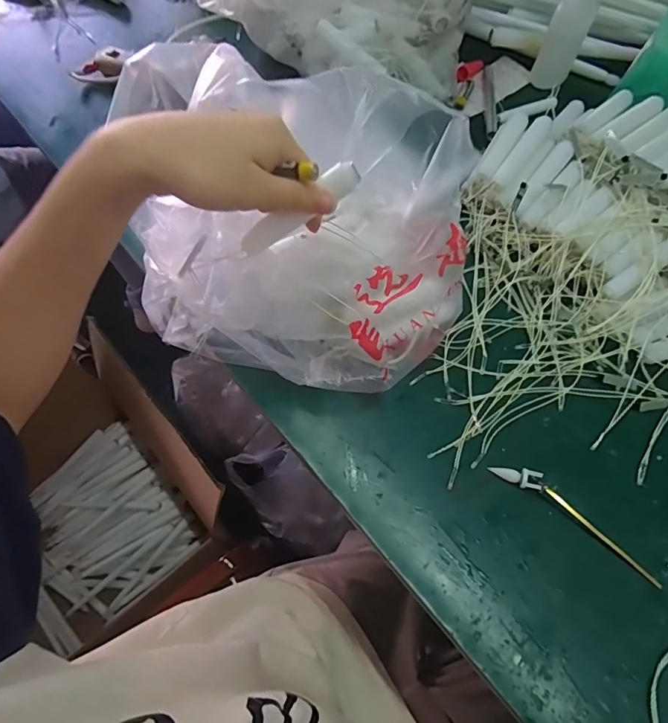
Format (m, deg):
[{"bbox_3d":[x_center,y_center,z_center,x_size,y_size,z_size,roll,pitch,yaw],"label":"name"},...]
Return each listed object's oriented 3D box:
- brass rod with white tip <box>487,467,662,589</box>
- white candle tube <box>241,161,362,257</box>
[{"bbox_3d":[0.183,0.115,0.340,0.136,0.010,0.017,34,68,15],"label":"brass rod with white tip"},{"bbox_3d":[-0.024,-0.099,0.301,0.092,0.022,0.015,-30,64,20],"label":"white candle tube"}]

